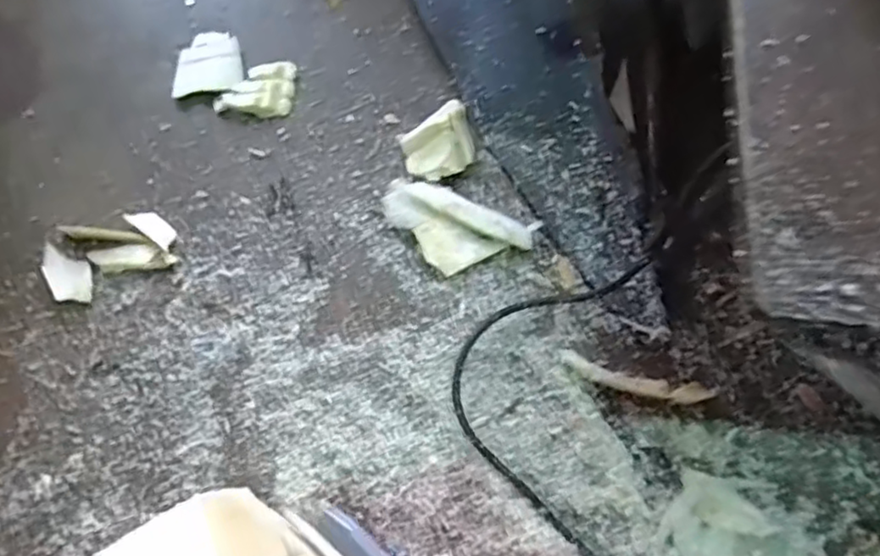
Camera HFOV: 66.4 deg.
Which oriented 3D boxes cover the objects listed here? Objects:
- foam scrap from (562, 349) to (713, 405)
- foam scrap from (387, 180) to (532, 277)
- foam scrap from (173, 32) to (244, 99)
[{"bbox_3d":[0.147,0.077,0.505,0.113,0.013,0.019,14,69,7],"label":"foam scrap"},{"bbox_3d":[0.009,-0.039,0.557,0.121,0.018,0.064,26,71,11],"label":"foam scrap"},{"bbox_3d":[-0.215,-0.203,0.632,0.062,0.005,0.071,-3,68,0],"label":"foam scrap"}]

